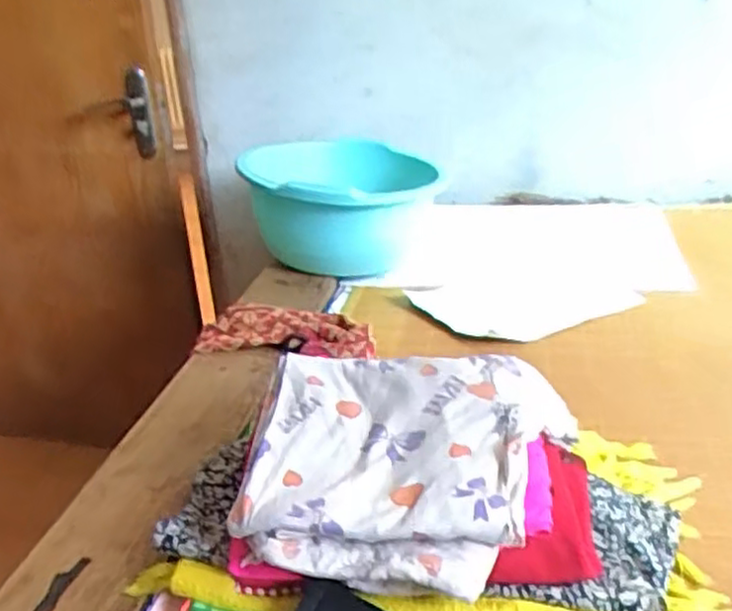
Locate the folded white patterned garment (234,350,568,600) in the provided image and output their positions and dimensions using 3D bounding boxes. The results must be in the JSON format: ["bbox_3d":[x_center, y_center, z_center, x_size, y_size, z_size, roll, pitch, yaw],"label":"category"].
[{"bbox_3d":[0.033,0.132,0.623,0.271,0.074,0.231,4,30,9],"label":"folded white patterned garment"}]

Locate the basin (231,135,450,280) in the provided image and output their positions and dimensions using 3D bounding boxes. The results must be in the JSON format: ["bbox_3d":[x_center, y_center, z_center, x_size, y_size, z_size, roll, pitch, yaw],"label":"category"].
[{"bbox_3d":[-0.042,-0.162,1.296,0.327,0.197,0.332,-6,22,-3],"label":"basin"}]

